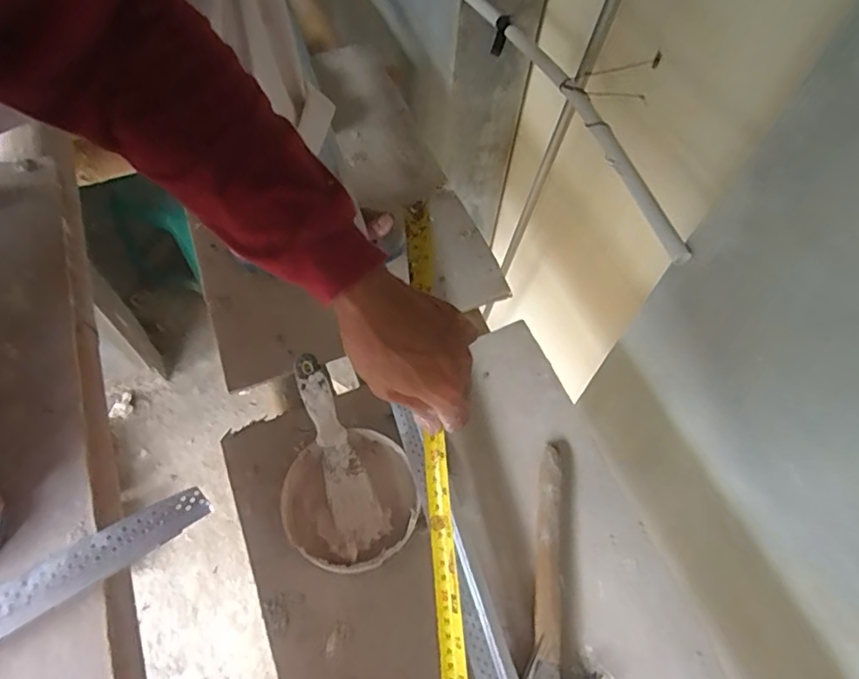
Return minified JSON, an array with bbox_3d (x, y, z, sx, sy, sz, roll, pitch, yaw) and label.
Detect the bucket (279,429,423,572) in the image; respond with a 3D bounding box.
[{"bbox_3d":[-0.084,0.173,0.578,0.144,0.039,0.139,1,59,-2],"label":"bucket"}]

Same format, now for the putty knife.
[{"bbox_3d":[-0.100,0.118,0.577,0.053,0.019,0.214,-19,76,-14],"label":"putty knife"}]

